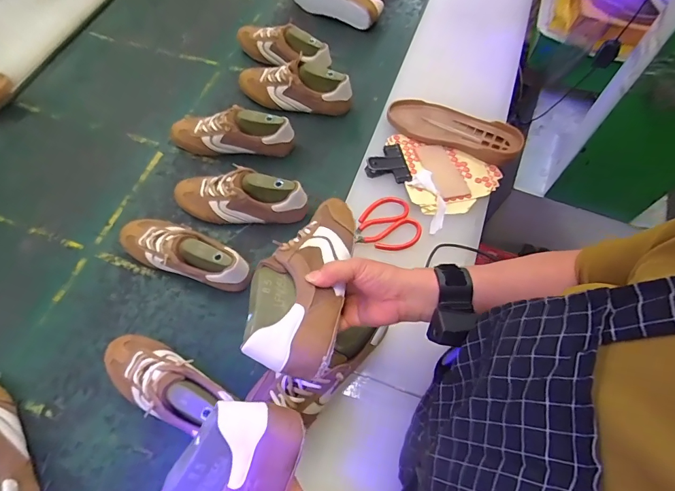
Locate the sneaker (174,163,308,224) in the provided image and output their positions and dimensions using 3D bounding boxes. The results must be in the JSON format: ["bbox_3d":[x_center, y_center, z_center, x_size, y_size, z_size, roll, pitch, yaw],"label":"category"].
[{"bbox_3d":[-0.194,-0.101,0.730,0.260,0.083,0.086,2,63,3],"label":"sneaker"}]

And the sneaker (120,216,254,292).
[{"bbox_3d":[-0.274,0.001,0.671,0.265,0.079,0.090,19,65,11],"label":"sneaker"}]

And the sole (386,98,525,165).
[{"bbox_3d":[0.225,-0.227,0.741,0.251,0.024,0.092,24,70,10],"label":"sole"}]

